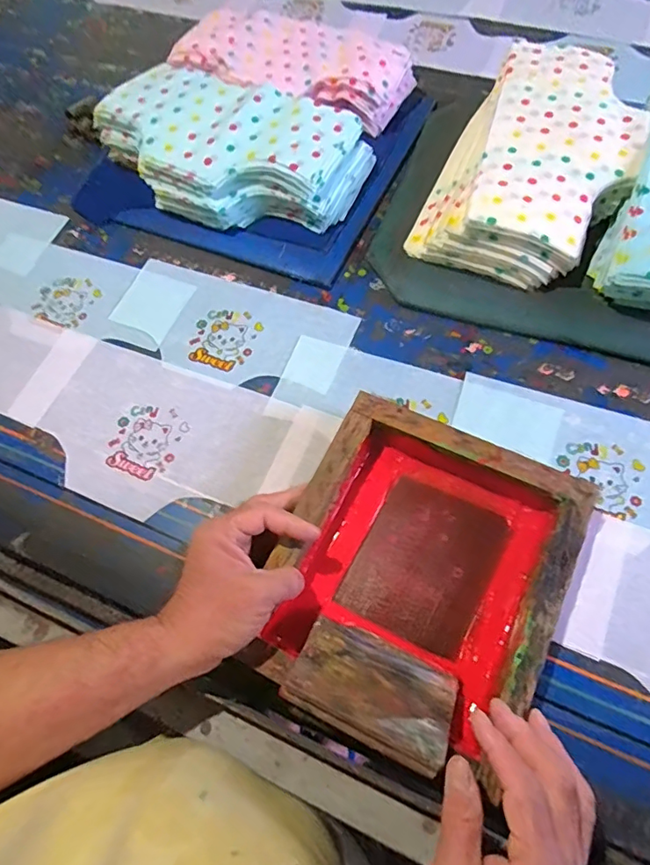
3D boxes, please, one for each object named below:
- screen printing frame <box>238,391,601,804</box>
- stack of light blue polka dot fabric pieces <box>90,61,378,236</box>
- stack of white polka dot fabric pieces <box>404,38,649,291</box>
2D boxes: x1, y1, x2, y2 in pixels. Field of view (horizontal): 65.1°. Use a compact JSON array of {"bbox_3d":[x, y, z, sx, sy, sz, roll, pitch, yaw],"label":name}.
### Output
[{"bbox_3d":[0.078,0.118,0.427,0.219,0.076,0.251,22,66,14],"label":"screen printing frame"},{"bbox_3d":[-0.129,-0.358,0.637,0.350,0.061,0.195,20,70,12],"label":"stack of light blue polka dot fabric pieces"},{"bbox_3d":[0.248,-0.318,0.605,0.205,0.089,0.342,22,68,14],"label":"stack of white polka dot fabric pieces"}]

